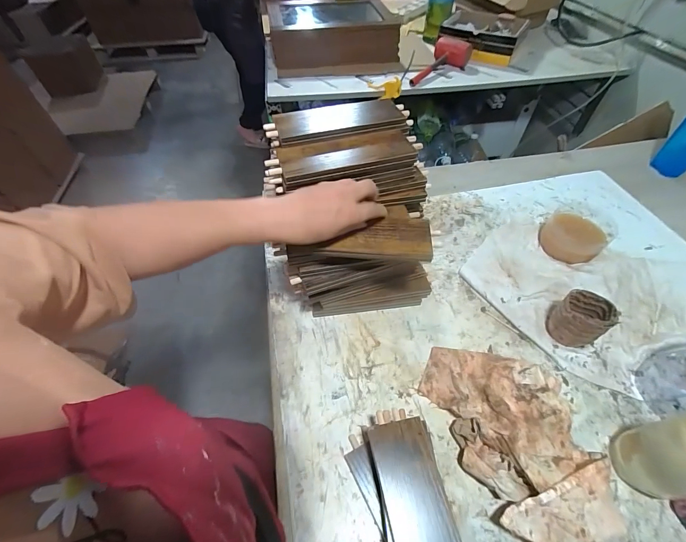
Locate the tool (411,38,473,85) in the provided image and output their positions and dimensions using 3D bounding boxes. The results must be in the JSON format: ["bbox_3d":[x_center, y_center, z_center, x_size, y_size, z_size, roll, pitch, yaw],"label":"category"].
[{"bbox_3d":[0.369,-0.768,1.182,0.144,0.077,0.292,24,56,17],"label":"tool"}]

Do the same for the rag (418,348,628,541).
[{"bbox_3d":[0.219,0.202,0.399,0.149,0.067,0.258,-16,54,-13],"label":"rag"}]

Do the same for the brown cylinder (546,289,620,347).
[{"bbox_3d":[0.362,0.075,0.491,0.062,0.074,0.071,35,60,23],"label":"brown cylinder"}]

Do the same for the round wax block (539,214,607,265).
[{"bbox_3d":[0.433,-0.063,0.607,0.102,0.057,0.081,35,60,24],"label":"round wax block"}]

